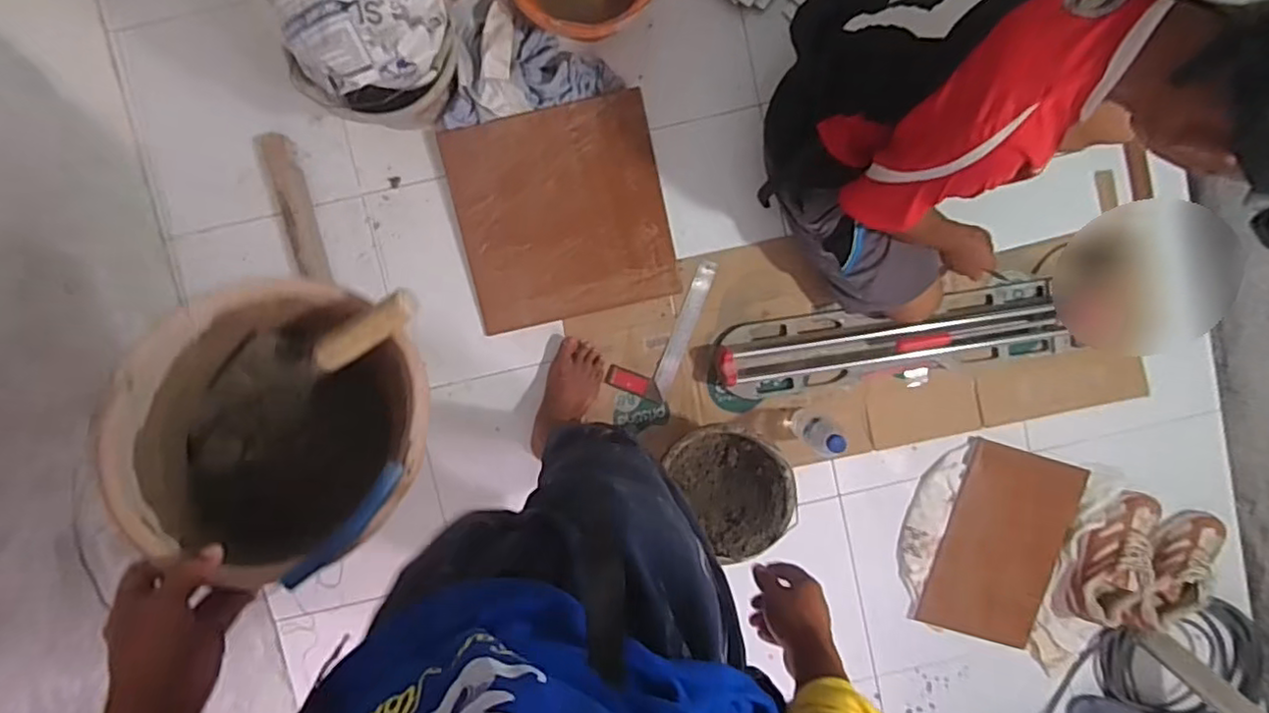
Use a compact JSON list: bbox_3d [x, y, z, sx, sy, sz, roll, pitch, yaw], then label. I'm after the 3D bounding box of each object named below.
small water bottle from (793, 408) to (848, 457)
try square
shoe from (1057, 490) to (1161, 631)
[{"bbox_3d":[0.352,0.148,1.211,0.063,0.223,0.063,0,95,-1],"label":"small water bottle"},{"bbox_3d":[0.057,-0.063,1.306,0.123,0.010,0.296,22,95,-2],"label":"try square"},{"bbox_3d":[0.958,0.404,1.297,0.111,0.106,0.271,20,98,-1],"label":"shoe"}]

